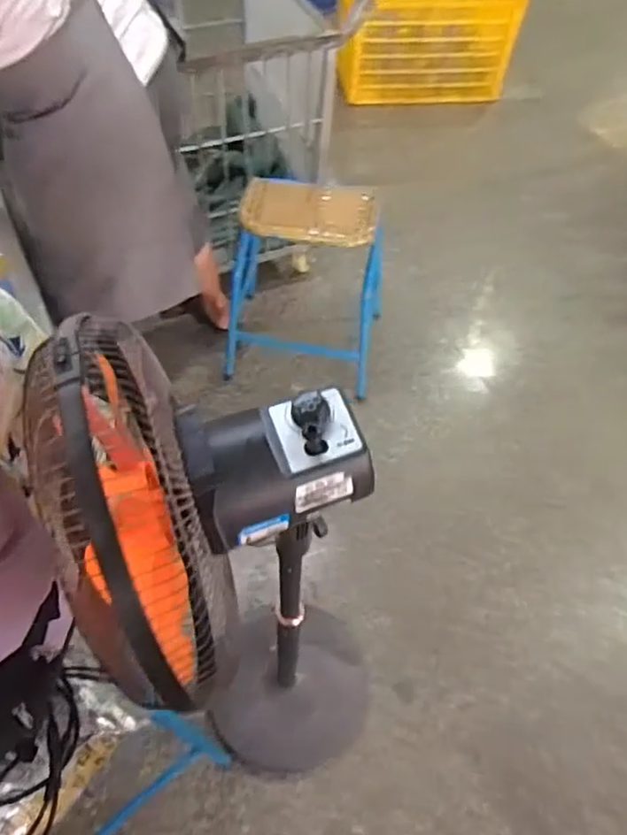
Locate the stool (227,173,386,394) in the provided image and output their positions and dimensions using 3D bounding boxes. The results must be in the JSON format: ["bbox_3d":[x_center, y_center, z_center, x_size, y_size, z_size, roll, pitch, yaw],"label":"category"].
[{"bbox_3d":[-0.025,-0.336,1.657,0.380,0.525,0.306,11,55,5],"label":"stool"}]

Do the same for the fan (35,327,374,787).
[{"bbox_3d":[-0.057,0.313,0.867,0.279,1.139,0.251,12,59,8],"label":"fan"}]

